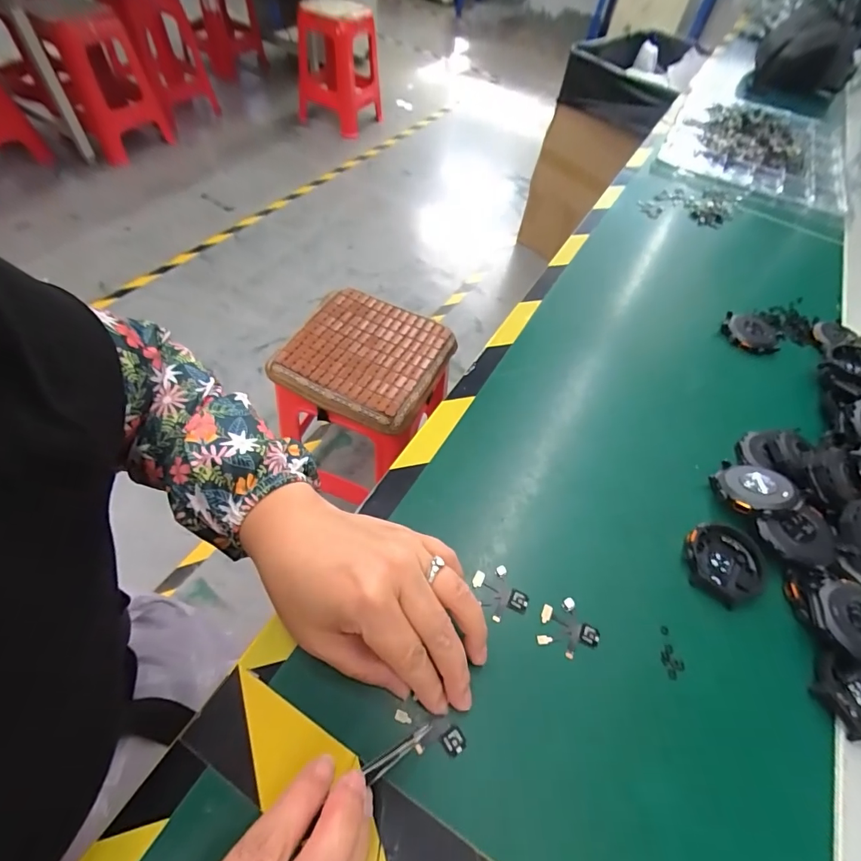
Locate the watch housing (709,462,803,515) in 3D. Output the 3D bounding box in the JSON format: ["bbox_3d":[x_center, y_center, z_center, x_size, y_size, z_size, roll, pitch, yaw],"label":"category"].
[{"bbox_3d":[0.237,0.042,0.314,0.052,0.010,0.052,-10,35,7],"label":"watch housing"}]

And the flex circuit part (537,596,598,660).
[{"bbox_3d":[0.085,0.120,0.258,0.036,0.004,0.031,25,56,11],"label":"flex circuit part"}]

